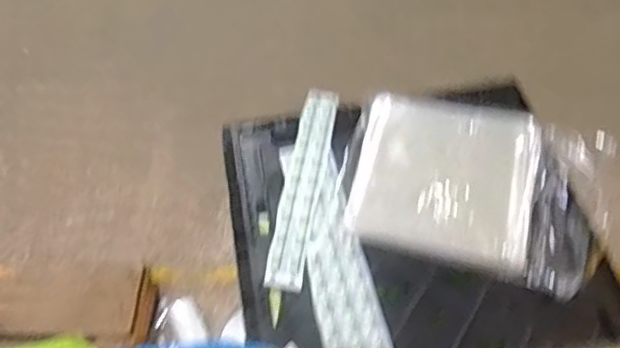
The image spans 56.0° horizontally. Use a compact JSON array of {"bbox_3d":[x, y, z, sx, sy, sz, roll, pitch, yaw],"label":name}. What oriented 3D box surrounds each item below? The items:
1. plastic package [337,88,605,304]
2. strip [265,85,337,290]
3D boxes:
[{"bbox_3d":[0.185,0.007,0.673,0.278,0.024,0.212,15,59,12],"label":"plastic package"},{"bbox_3d":[-0.005,0.002,0.698,0.043,0.004,0.283,8,58,8],"label":"strip"}]

